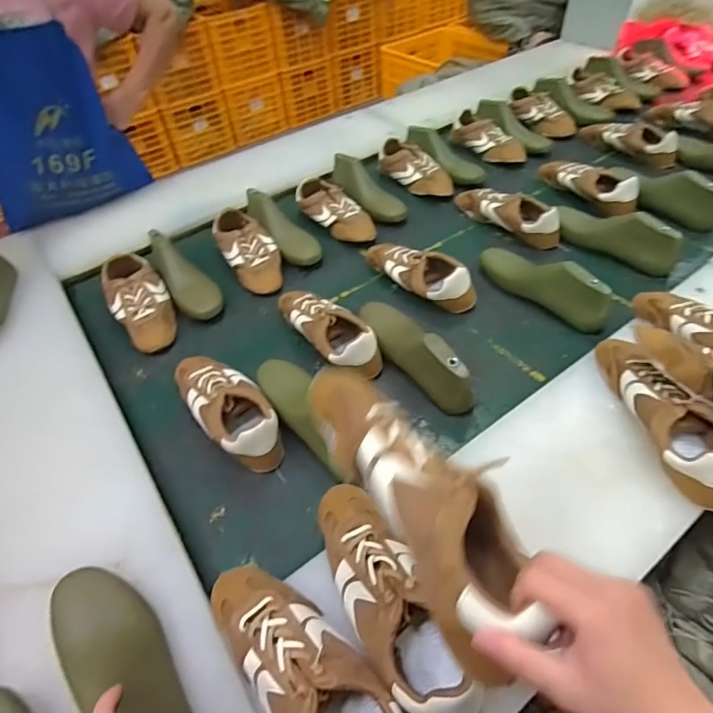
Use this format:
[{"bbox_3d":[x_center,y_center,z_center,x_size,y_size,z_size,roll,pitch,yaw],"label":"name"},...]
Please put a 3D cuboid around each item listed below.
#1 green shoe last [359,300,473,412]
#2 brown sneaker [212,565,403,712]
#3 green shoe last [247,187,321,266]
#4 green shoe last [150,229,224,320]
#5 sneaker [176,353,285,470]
[{"bbox_3d":[0.091,-0.018,0.768,0.072,0.088,0.267,-25,52,-16],"label":"green shoe last"},{"bbox_3d":[-0.055,0.308,0.456,0.095,0.098,0.263,-38,57,-24],"label":"brown sneaker"},{"bbox_3d":[-0.172,-0.303,1.046,0.083,0.080,0.266,-29,53,-19],"label":"green shoe last"},{"bbox_3d":[-0.354,-0.168,0.964,0.090,0.092,0.242,-26,52,-16],"label":"green shoe last"},{"bbox_3d":[-0.209,0.068,0.731,0.101,0.073,0.266,-33,55,-21],"label":"sneaker"}]

